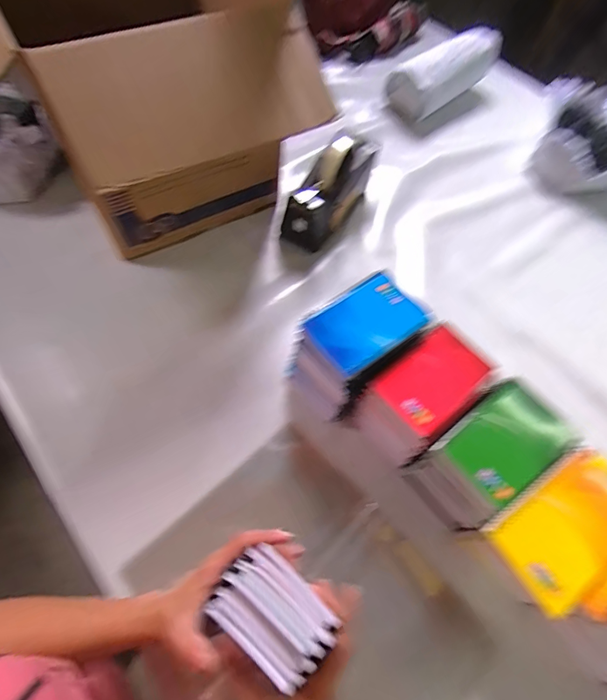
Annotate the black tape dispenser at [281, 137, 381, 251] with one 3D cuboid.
[{"bbox_3d":[0.044,-0.269,0.647,0.078,0.121,0.191,30,64,11],"label":"black tape dispenser"}]

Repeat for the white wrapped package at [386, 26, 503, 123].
[{"bbox_3d":[0.299,-0.574,0.836,0.235,0.113,0.091,-34,70,-20],"label":"white wrapped package"}]

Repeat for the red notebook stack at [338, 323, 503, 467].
[{"bbox_3d":[0.142,0.058,0.490,0.142,0.107,0.093,-37,70,-21],"label":"red notebook stack"}]

